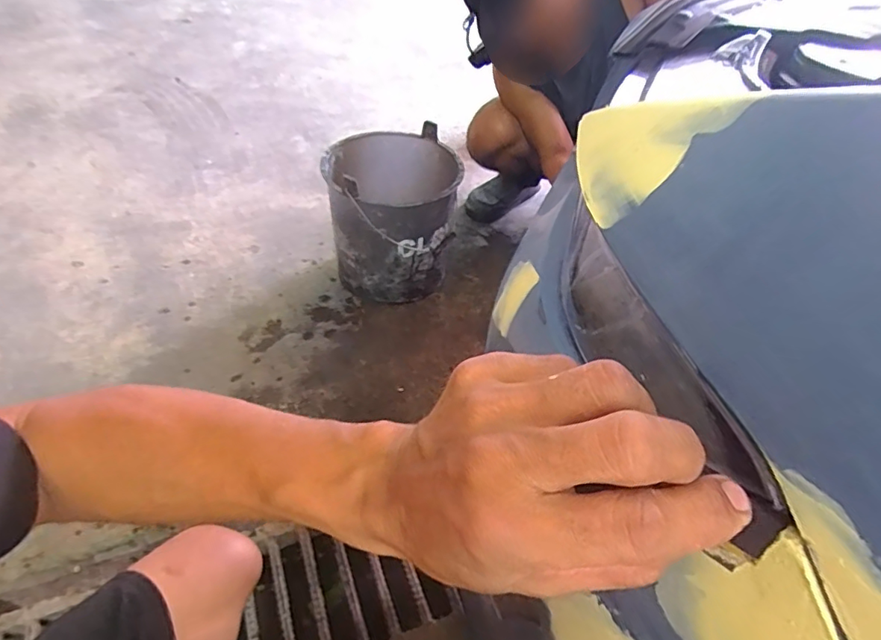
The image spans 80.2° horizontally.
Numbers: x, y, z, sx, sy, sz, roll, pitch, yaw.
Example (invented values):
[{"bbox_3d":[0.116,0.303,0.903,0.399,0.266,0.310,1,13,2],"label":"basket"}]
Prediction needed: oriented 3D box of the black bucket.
[{"bbox_3d":[-0.104,-0.227,1.195,0.269,0.307,0.269,1,46,-1],"label":"black bucket"}]

